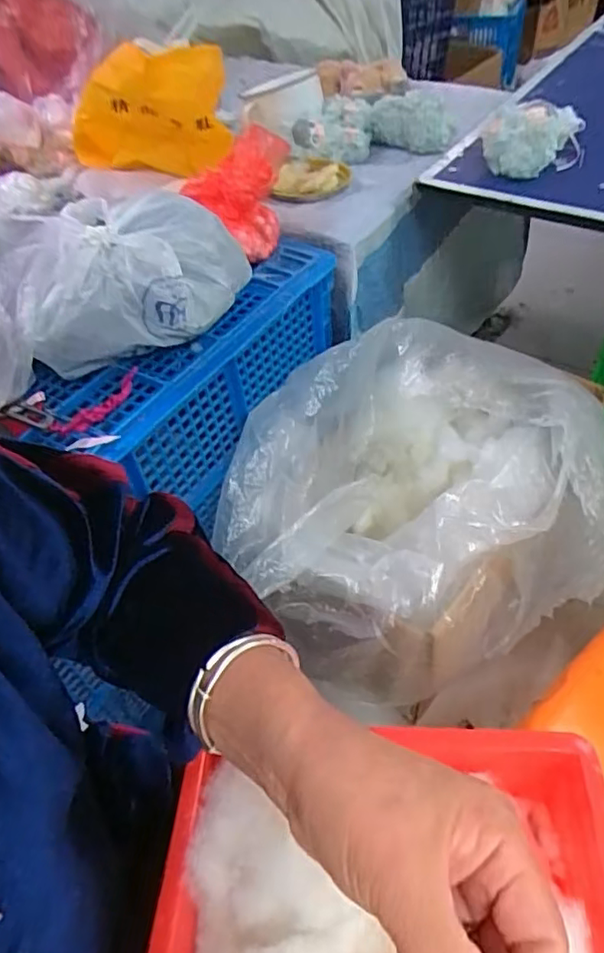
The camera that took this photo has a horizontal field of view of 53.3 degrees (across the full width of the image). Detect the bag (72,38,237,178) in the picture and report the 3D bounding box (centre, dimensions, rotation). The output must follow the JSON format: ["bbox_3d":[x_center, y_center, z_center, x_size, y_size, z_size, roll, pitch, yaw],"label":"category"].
[{"bbox_3d":[-0.214,-0.485,0.797,0.234,0.200,0.035,11,71,10],"label":"bag"}]

